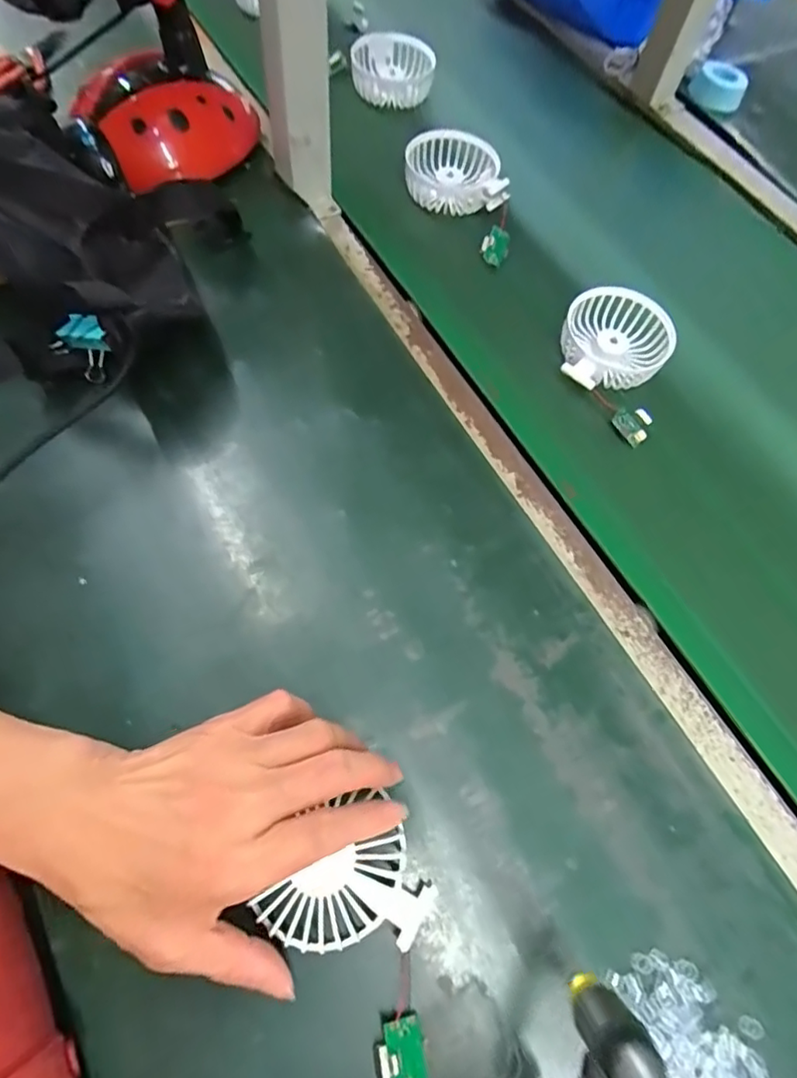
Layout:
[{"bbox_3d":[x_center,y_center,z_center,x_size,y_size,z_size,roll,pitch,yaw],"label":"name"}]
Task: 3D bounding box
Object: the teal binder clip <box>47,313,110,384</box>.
[{"bbox_3d":[-0.237,-0.142,0.421,0.030,0.041,0.037,43,68,12],"label":"teal binder clip"}]

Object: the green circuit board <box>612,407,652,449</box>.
[{"bbox_3d":[0.188,-0.091,0.449,0.032,0.024,0.008,46,26,-11],"label":"green circuit board"}]

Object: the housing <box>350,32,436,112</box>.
[{"bbox_3d":[-0.006,-0.510,0.614,0.087,0.032,0.093,7,66,-3],"label":"housing"}]

